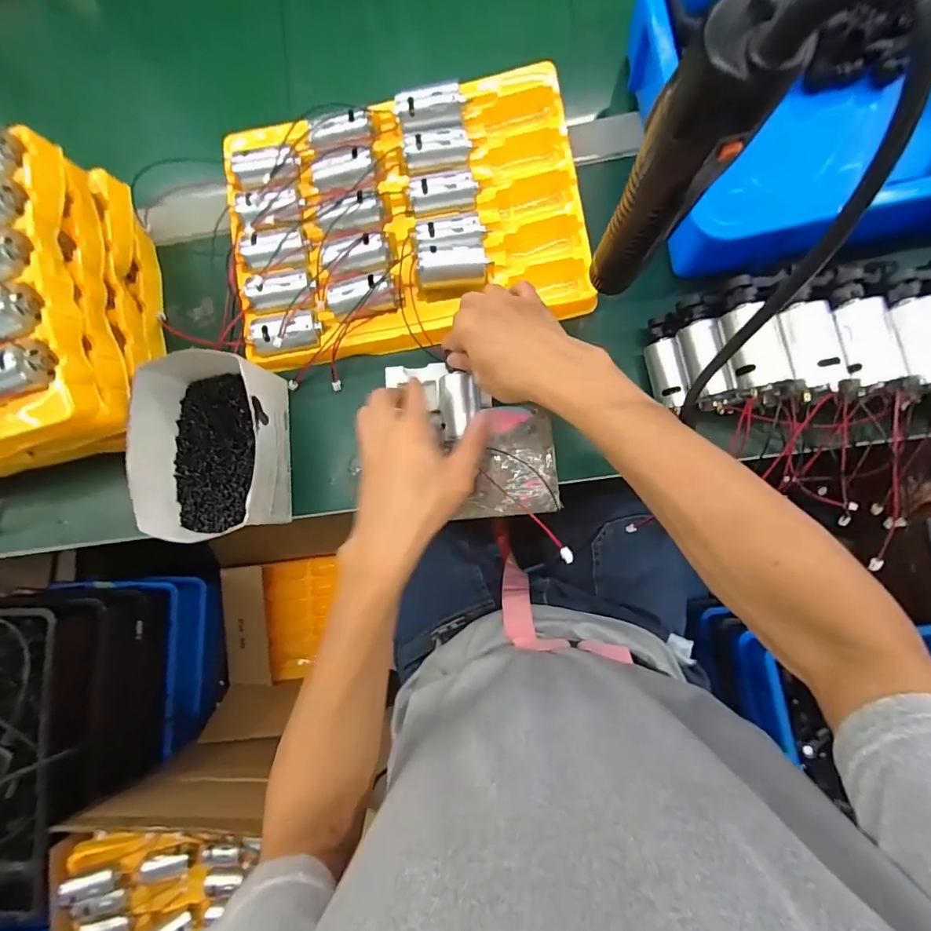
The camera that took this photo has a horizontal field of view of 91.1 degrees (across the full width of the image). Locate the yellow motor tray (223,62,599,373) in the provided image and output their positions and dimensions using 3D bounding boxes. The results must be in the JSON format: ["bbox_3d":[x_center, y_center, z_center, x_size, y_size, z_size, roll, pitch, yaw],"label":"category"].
[{"bbox_3d":[-0.060,-0.229,0.424,0.330,0.038,0.240,-11,85,5],"label":"yellow motor tray"}]

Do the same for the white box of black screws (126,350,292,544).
[{"bbox_3d":[-0.217,-0.022,0.403,0.111,0.069,0.163,-2,85,5],"label":"white box of black screws"}]

